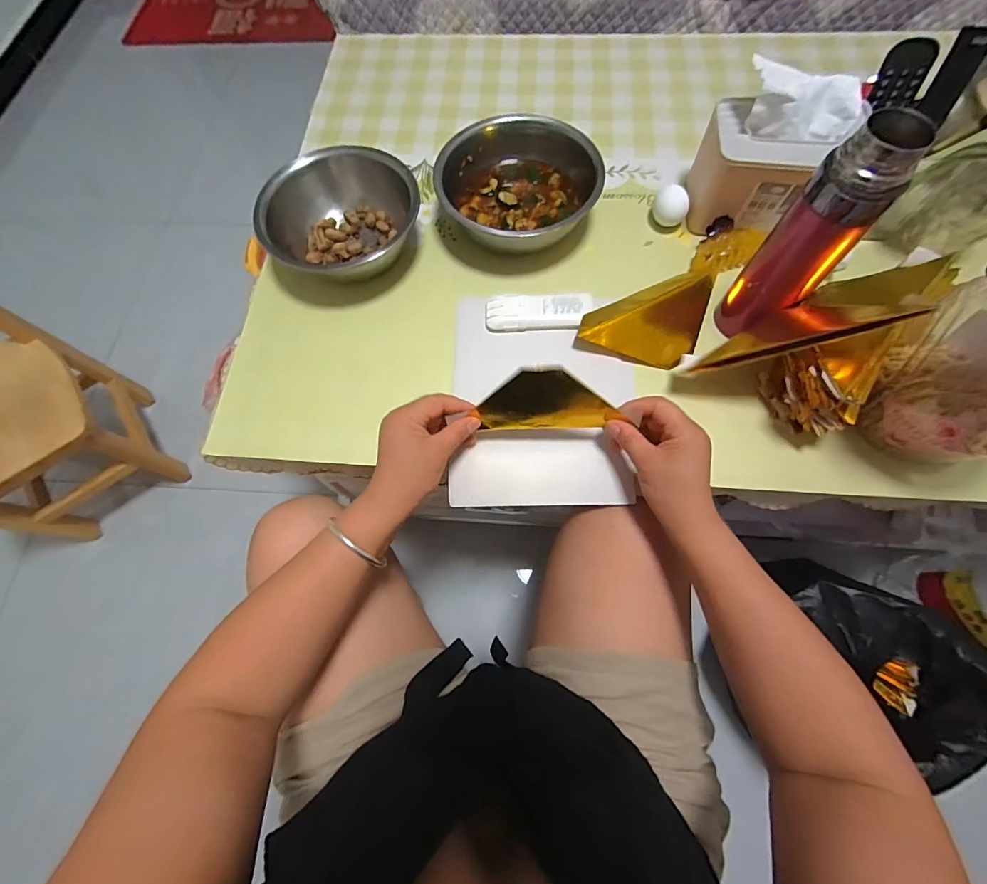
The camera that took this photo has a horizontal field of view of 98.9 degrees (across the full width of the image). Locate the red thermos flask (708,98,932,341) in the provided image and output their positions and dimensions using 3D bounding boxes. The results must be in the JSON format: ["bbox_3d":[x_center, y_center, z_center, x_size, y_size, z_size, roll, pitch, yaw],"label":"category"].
[{"bbox_3d":[0.285,-0.172,0.391,0.056,0.212,0.055,0,70,3],"label":"red thermos flask"}]

